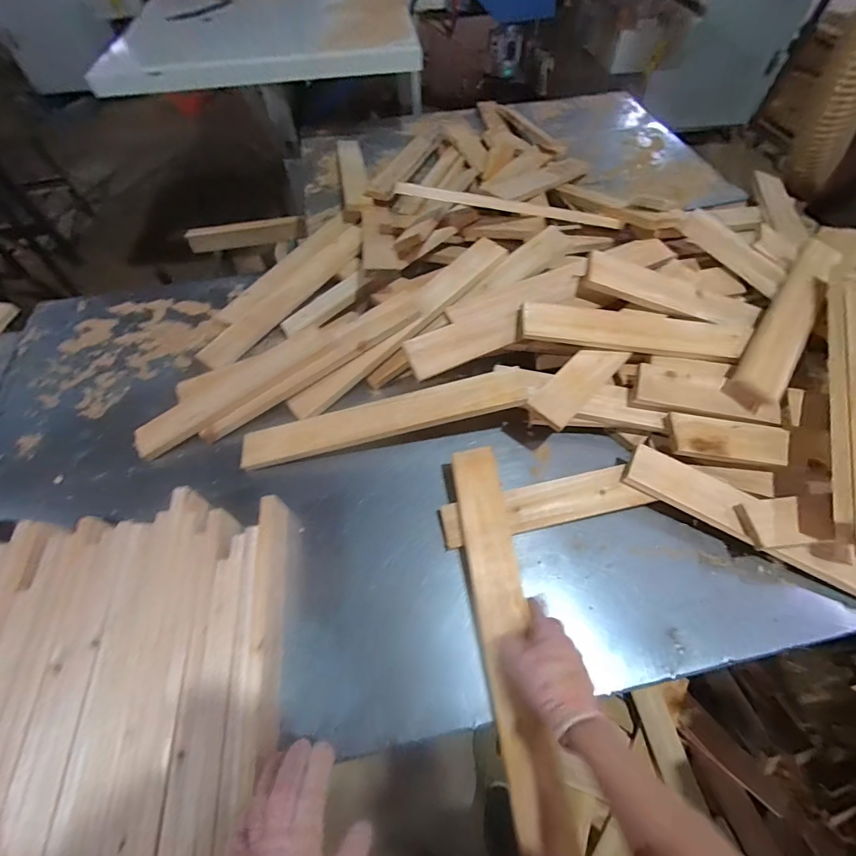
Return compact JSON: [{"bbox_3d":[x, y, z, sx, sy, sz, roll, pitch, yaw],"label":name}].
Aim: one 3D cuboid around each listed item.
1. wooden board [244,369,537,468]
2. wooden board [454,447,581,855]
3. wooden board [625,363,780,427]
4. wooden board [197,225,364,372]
[{"bbox_3d":[-0.074,-0.015,0.693,0.501,0.025,0.080,-14,56,3],"label":"wooden board"},{"bbox_3d":[0.104,0.269,0.558,0.073,0.033,0.509,-6,64,-4],"label":"wooden board"},{"bbox_3d":[0.469,-0.057,0.690,0.230,0.028,0.084,9,59,7],"label":"wooden board"},{"bbox_3d":[-0.317,-0.300,0.912,0.087,0.026,0.452,36,72,16],"label":"wooden board"}]

